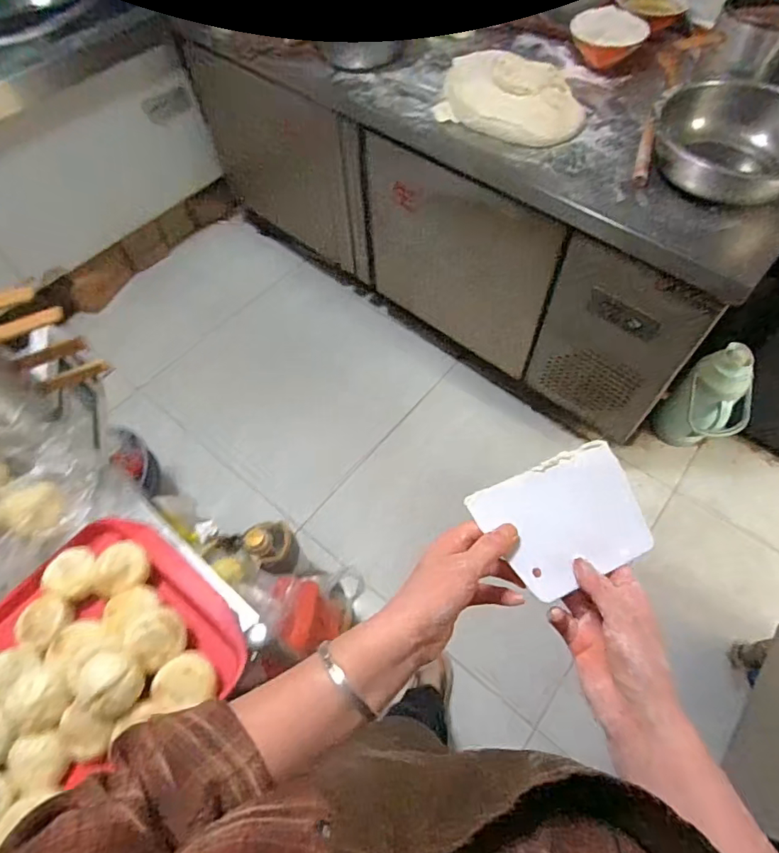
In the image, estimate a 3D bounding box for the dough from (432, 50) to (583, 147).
[{"bbox_3d":[0.278,-0.757,1.137,0.333,0.108,0.213,20,58,13],"label":"dough"}]

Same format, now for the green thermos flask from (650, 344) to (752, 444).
[{"bbox_3d":[0.906,-0.055,1.421,0.175,0.334,0.133,-2,56,-1],"label":"green thermos flask"}]

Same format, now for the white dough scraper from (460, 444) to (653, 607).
[{"bbox_3d":[0.141,0.073,0.401,0.128,0.006,0.095,-22,67,-12],"label":"white dough scraper"}]

